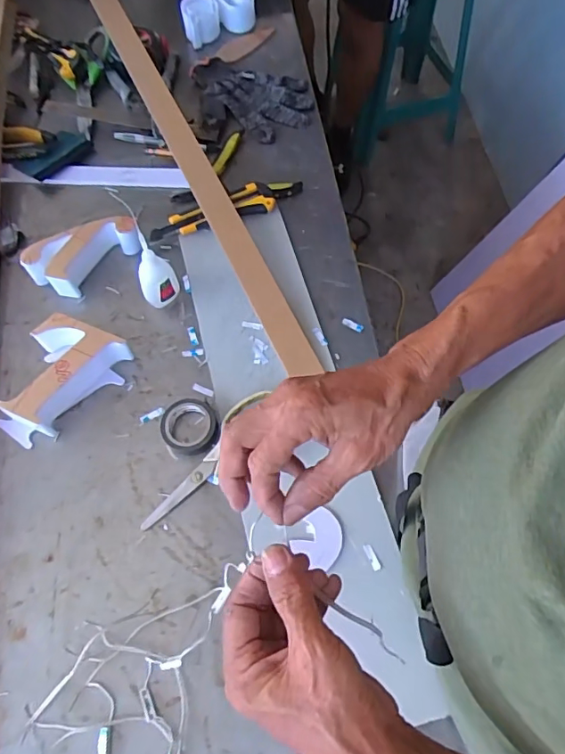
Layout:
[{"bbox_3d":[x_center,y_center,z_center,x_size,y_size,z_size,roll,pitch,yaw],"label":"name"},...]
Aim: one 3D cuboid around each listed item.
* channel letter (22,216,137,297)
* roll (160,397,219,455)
[{"bbox_3d":[-0.247,-0.154,0.641,0.134,0.045,0.066,-42,71,-17],"label":"channel letter"},{"bbox_3d":[-0.099,0.051,0.551,0.058,0.021,0.062,-1,65,1],"label":"roll"}]

